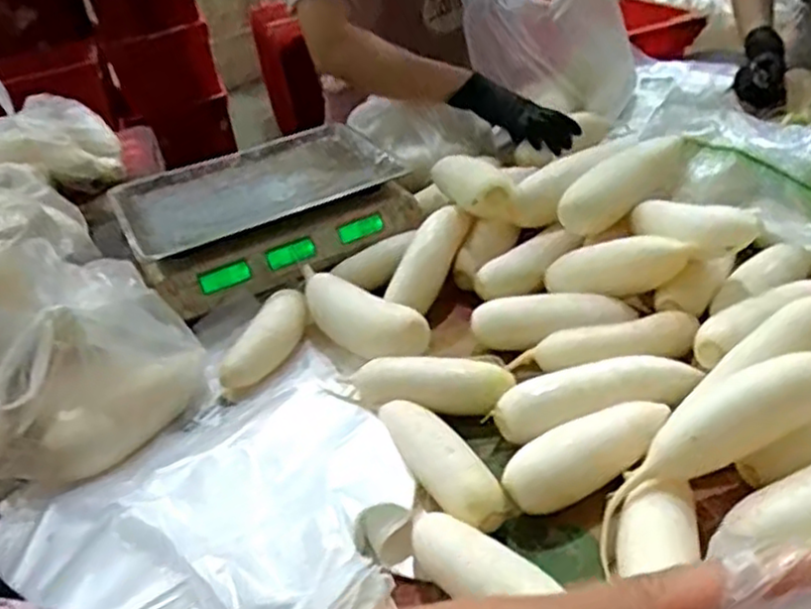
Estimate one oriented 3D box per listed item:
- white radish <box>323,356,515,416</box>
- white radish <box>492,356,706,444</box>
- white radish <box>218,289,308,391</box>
[{"bbox_3d":[0.013,0.074,0.692,0.168,0.047,0.054,3,36,20],"label":"white radish"},{"bbox_3d":[0.167,0.080,0.640,0.178,0.043,0.047,-14,34,-5],"label":"white radish"},{"bbox_3d":[-0.147,0.039,0.780,0.045,0.044,0.130,14,51,29],"label":"white radish"}]

